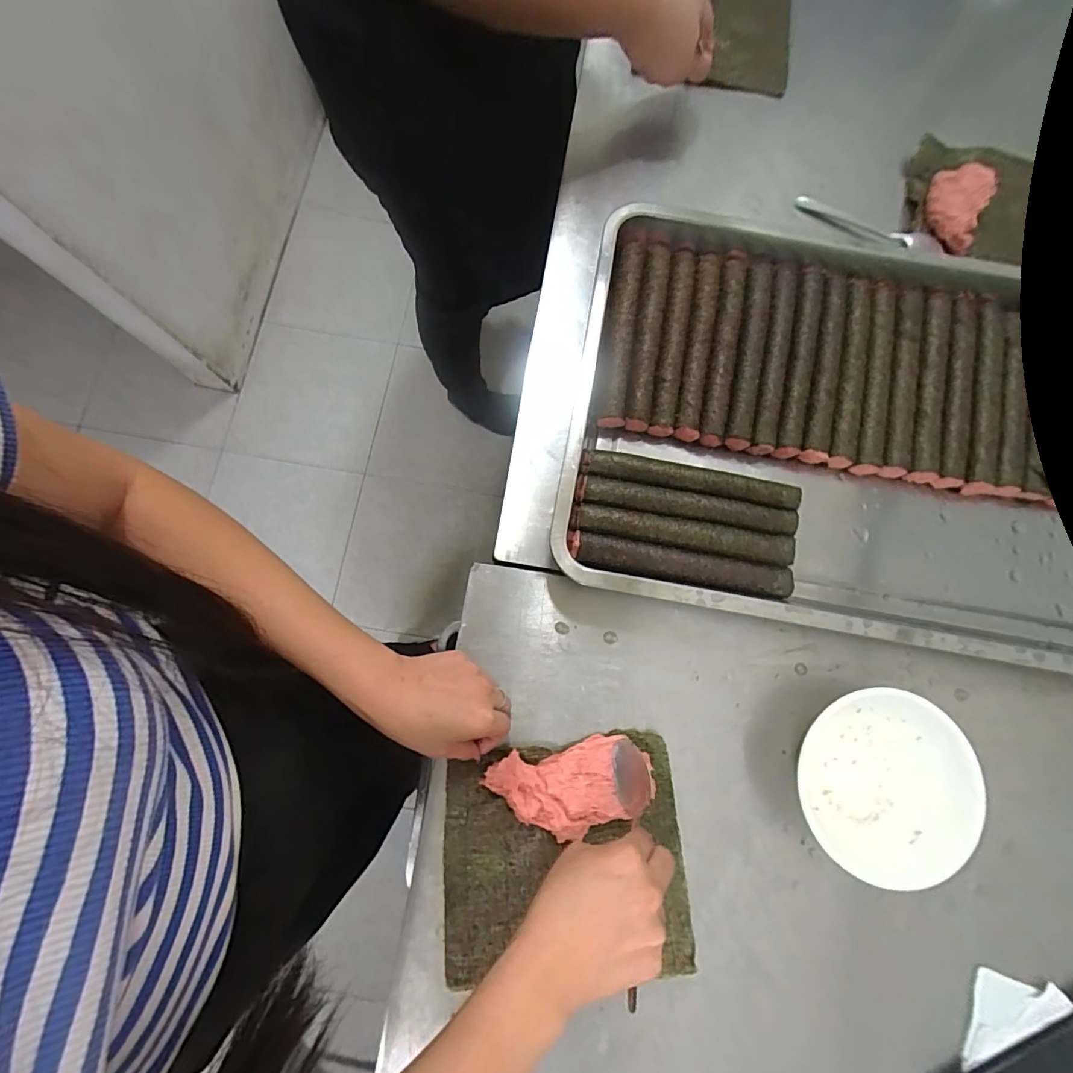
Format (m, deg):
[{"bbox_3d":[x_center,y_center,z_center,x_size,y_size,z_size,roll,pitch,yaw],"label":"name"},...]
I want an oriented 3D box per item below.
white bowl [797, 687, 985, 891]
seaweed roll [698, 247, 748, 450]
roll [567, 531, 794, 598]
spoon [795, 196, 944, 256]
[{"bbox_3d":[0.287,0.204,0.402,0.133,0.049,0.147,23,79,4],"label":"white bowl"},{"bbox_3d":[0.187,-0.191,0.483,0.027,0.022,0.202,11,78,1],"label":"seaweed roll"},{"bbox_3d":[0.130,0.028,0.444,0.202,0.025,0.029,10,78,1],"label":"roll"},{"bbox_3d":[0.363,-0.337,0.525,0.160,0.011,0.027,25,79,4],"label":"spoon"}]

